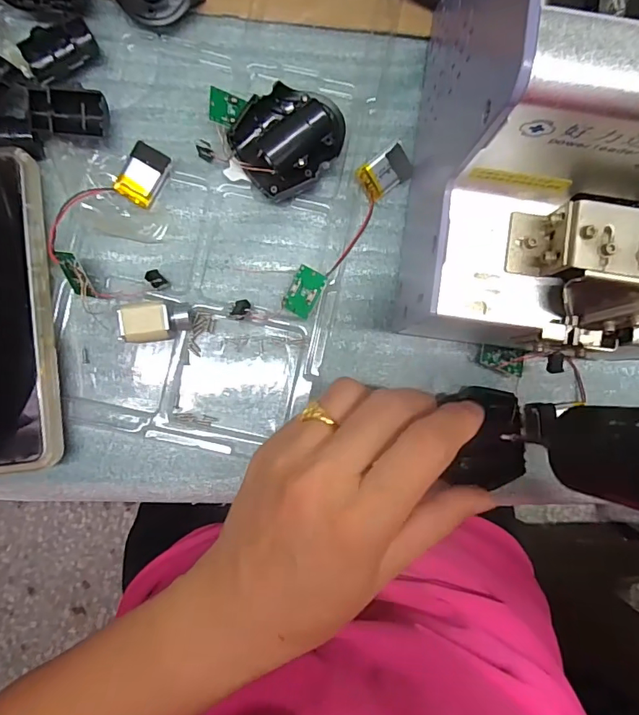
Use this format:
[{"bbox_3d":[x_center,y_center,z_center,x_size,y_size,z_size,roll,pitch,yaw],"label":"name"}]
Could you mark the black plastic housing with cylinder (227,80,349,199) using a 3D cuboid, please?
[{"bbox_3d":[-0.015,-0.118,0.255,0.059,0.028,0.050,-36,90,-3],"label":"black plastic housing with cylinder"}]

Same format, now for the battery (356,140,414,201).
[{"bbox_3d":[0.037,-0.104,0.266,0.030,0.004,0.020,-37,121,-3],"label":"battery"}]

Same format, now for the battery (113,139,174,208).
[{"bbox_3d":[-0.096,-0.099,0.259,0.020,0.009,0.030,27,87,-2],"label":"battery"}]

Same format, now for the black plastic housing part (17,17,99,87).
[{"bbox_3d":[-0.140,-0.166,0.258,0.037,0.012,0.022,-32,90,-3],"label":"black plastic housing part"}]

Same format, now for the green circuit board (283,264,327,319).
[{"bbox_3d":[-0.008,-0.036,0.258,0.017,0.004,0.025,27,95,10],"label":"green circuit board"}]

